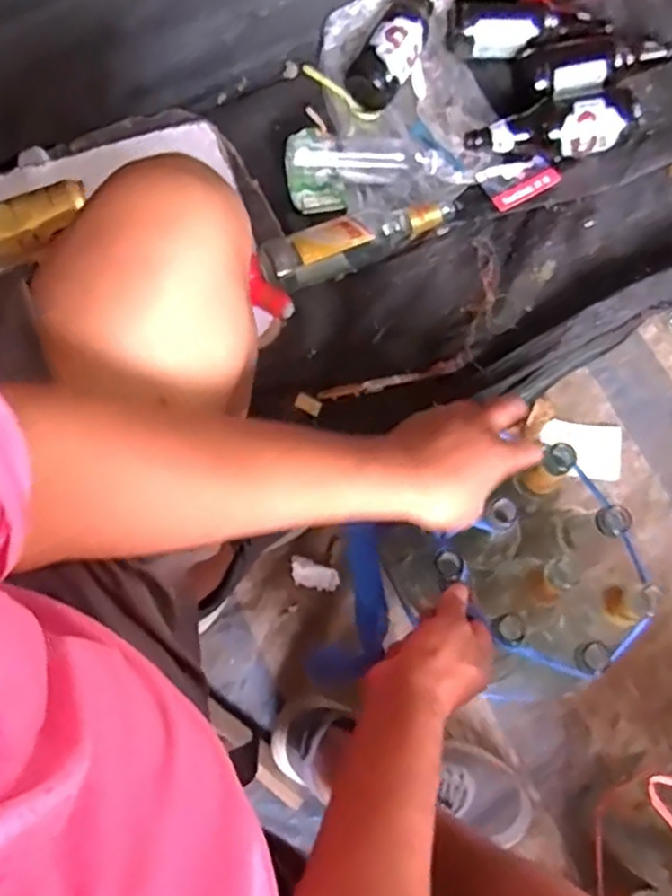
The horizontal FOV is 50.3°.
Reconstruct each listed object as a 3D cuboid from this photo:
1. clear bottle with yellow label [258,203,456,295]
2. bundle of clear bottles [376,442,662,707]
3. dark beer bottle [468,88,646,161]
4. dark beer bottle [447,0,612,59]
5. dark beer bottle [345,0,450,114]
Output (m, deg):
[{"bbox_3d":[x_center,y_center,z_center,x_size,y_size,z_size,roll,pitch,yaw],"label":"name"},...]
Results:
[{"bbox_3d":[0.029,-0.284,0.956,0.267,0.070,0.069,-29,78,-5],"label":"clear bottle with yellow label"},{"bbox_3d":[0.172,0.126,0.695,0.193,0.211,0.189,-23,77,-4],"label":"bundle of clear bottles"},{"bbox_3d":[0.294,-0.436,0.976,0.225,0.059,0.069,-8,76,0],"label":"dark beer bottle"},{"bbox_3d":[0.270,-0.587,1.008,0.216,0.064,0.063,9,77,4],"label":"dark beer bottle"},{"bbox_3d":[0.096,-0.579,1.006,0.068,0.064,0.226,31,79,8],"label":"dark beer bottle"}]

